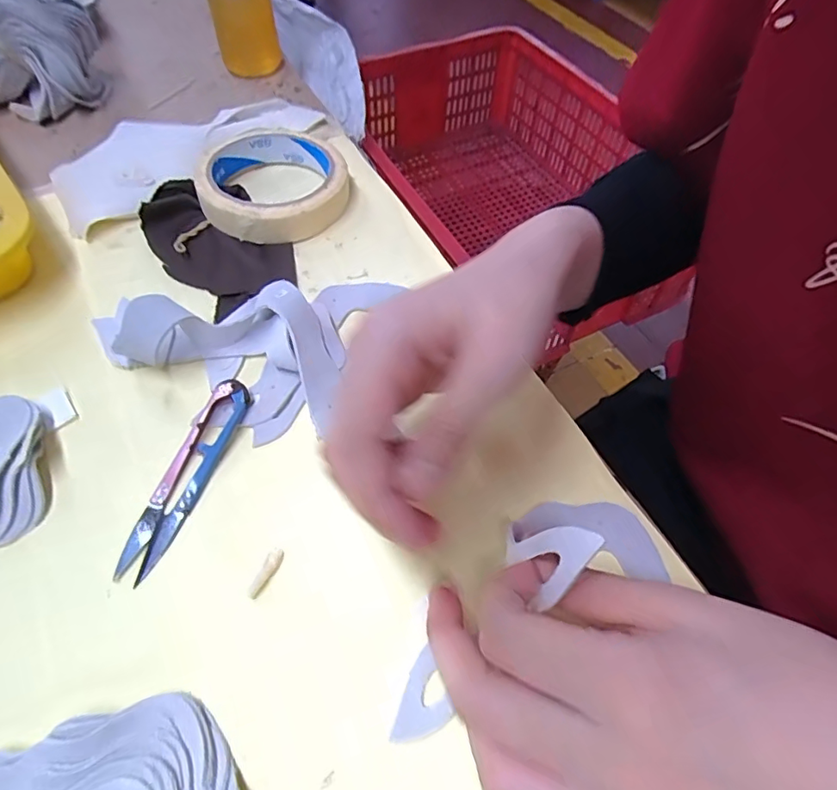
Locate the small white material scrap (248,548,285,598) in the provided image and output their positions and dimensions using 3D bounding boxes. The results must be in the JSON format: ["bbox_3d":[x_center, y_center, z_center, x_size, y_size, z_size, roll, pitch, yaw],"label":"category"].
[{"bbox_3d":[-0.066,0.076,0.228,0.006,0.004,0.022,23,56,15],"label":"small white material scrap"}]

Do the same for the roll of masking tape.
[{"bbox_3d":[-0.098,-0.143,0.362,0.095,0.031,0.095,-11,57,-9],"label":"roll of masking tape"}]

